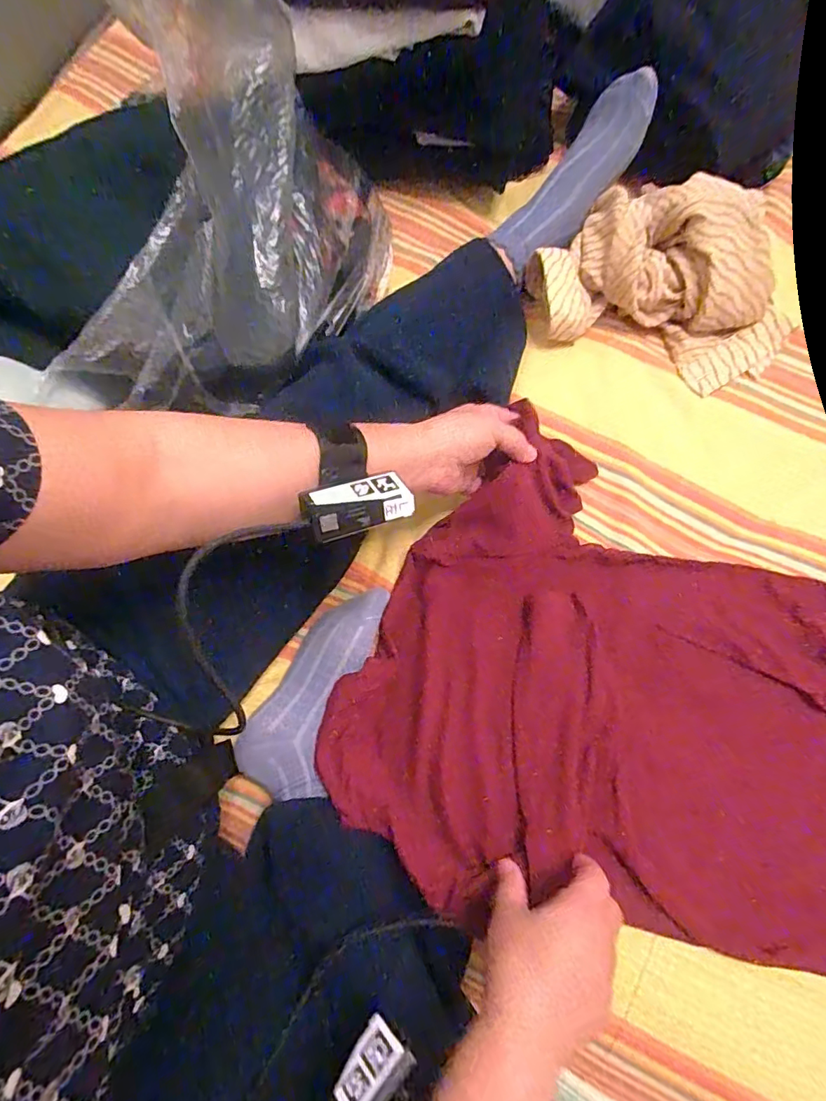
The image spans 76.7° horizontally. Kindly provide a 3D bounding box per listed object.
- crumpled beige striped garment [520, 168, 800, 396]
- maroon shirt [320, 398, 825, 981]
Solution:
[{"bbox_3d":[0.265,-0.281,0.539,0.271,0.099,0.169,20,74,9],"label":"crumpled beige striped garment"},{"bbox_3d":[0.206,0.147,0.442,0.485,0.063,0.389,28,74,8],"label":"maroon shirt"}]

